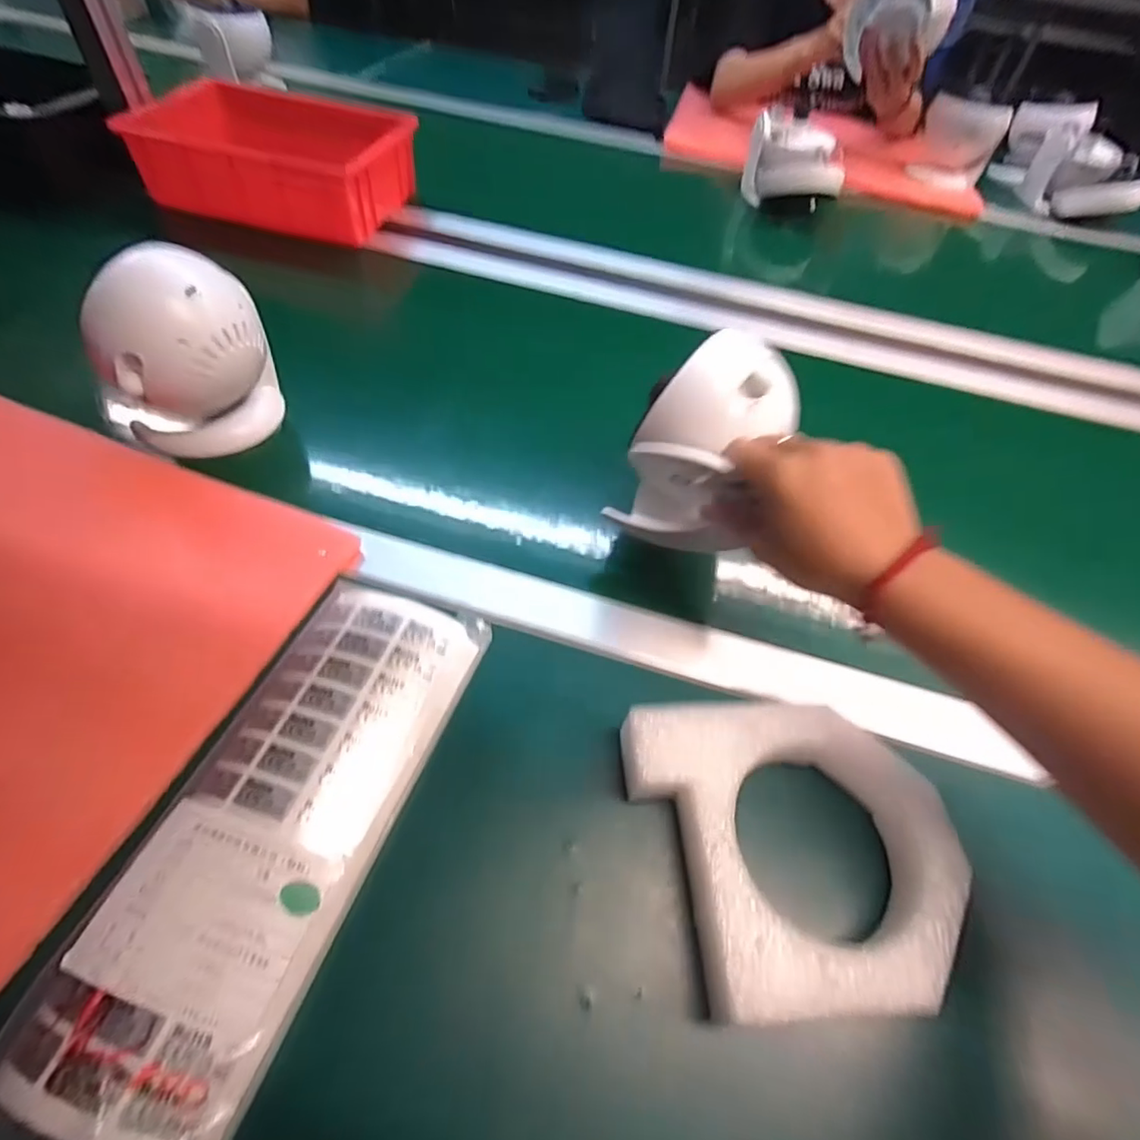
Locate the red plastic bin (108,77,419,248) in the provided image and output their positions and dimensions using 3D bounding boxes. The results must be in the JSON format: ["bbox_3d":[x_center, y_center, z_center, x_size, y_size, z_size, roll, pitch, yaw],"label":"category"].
[{"bbox_3d":[-0.366,-0.513,0.725,0.296,0.085,0.192,15,54,5],"label":"red plastic bin"}]

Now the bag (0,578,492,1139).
[{"bbox_3d":[-0.160,0.147,0.288,0.111,0.035,0.334,17,51,8],"label":"bag"}]

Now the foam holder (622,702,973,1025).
[{"bbox_3d":[0.117,0.144,0.304,0.165,0.031,0.145,1,54,-6],"label":"foam holder"}]

